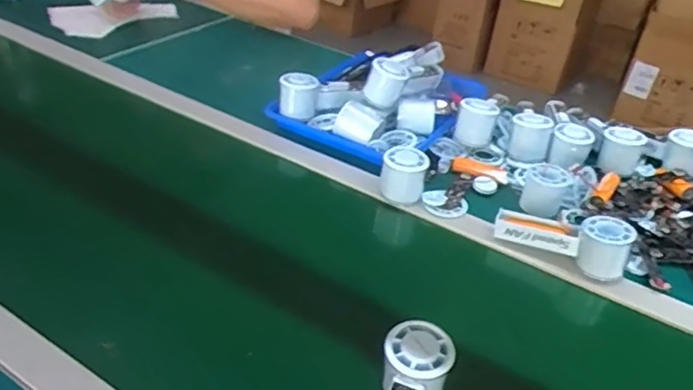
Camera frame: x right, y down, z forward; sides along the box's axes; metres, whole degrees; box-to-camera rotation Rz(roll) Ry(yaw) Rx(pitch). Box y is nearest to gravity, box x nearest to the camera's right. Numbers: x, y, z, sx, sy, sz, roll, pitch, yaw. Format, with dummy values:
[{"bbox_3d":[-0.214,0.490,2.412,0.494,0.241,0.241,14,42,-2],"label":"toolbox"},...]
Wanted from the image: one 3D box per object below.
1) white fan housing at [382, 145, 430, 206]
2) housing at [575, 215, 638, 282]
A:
[{"bbox_3d":[0.076,-0.029,0.779,0.055,0.053,0.043,23,38,23],"label":"white fan housing"},{"bbox_3d":[0.297,0.060,0.699,0.059,0.062,0.045,27,39,26],"label":"housing"}]

